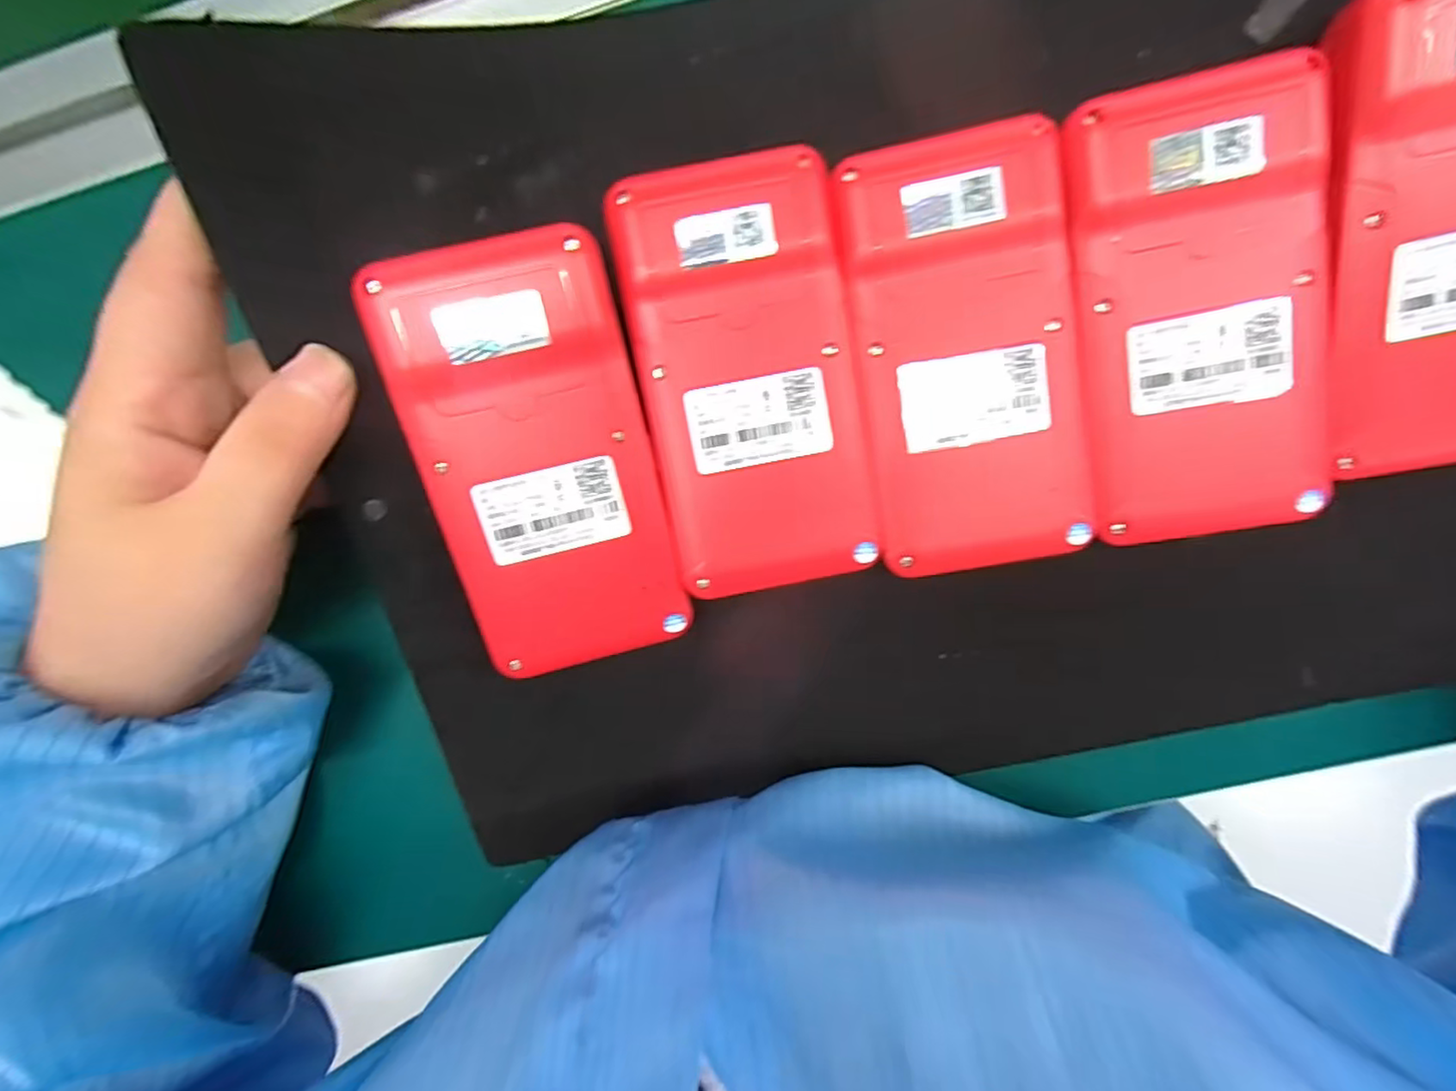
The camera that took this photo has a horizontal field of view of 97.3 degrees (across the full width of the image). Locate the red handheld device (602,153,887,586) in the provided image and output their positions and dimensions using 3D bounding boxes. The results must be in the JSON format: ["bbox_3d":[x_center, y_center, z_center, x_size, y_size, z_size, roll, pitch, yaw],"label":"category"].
[{"bbox_3d":[0.007,-0.045,0.183,0.059,0.013,0.117,-10,98,5],"label":"red handheld device"}]

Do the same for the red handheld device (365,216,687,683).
[{"bbox_3d":[-0.052,-0.020,0.175,0.059,0.024,0.115,-11,98,6],"label":"red handheld device"}]

